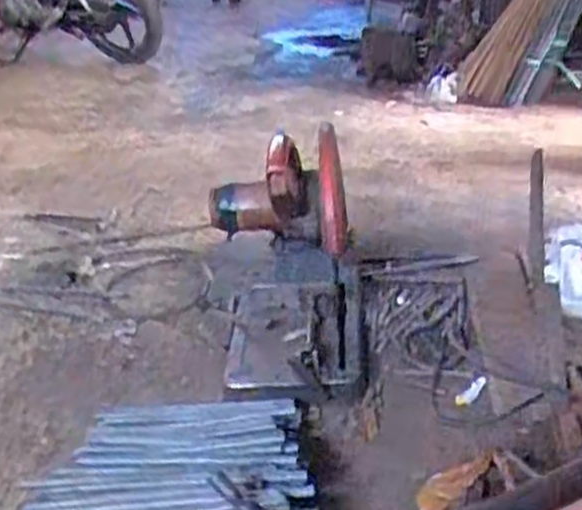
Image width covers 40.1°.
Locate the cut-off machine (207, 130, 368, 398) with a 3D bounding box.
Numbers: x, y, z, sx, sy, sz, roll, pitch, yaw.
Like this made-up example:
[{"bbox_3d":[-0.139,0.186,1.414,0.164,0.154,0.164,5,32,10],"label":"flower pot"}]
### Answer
[{"bbox_3d":[-0.006,-0.027,1.566,0.269,0.458,0.488,-3,29,5],"label":"cut-off machine"}]

